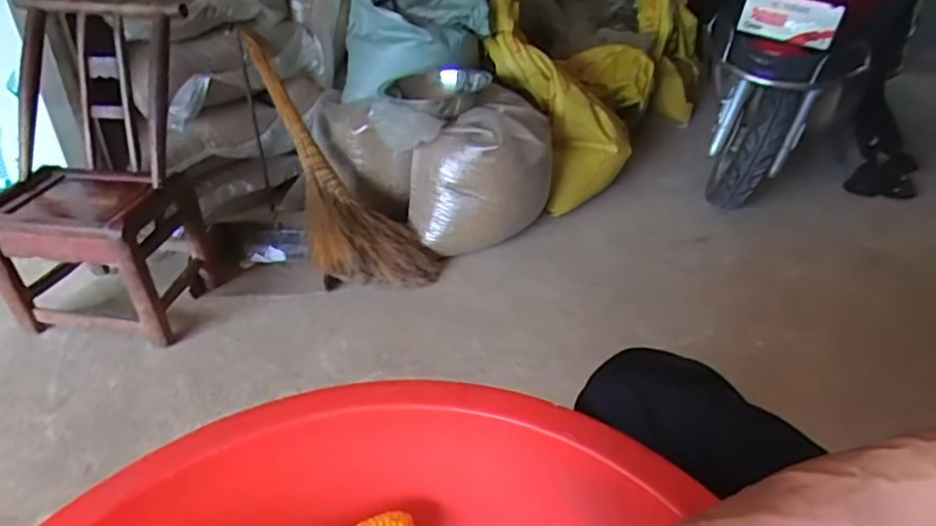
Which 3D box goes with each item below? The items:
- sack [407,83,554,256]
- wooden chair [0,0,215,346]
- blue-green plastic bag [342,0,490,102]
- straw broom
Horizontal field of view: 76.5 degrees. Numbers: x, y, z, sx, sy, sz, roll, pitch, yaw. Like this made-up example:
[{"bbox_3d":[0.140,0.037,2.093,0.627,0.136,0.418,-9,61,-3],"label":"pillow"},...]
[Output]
[{"bbox_3d":[0.041,-0.239,1.569,0.350,0.342,0.304,3,31,4],"label":"sack"},{"bbox_3d":[-0.793,-0.180,1.227,0.406,0.618,0.331,7,31,10],"label":"wooden chair"},{"bbox_3d":[-0.156,-0.623,1.611,0.405,0.349,0.221,4,31,5],"label":"blue-green plastic bag"},{"bbox_3d":[-0.369,-0.241,1.486,0.253,0.126,0.767,-29,81,-35],"label":"straw broom"}]

